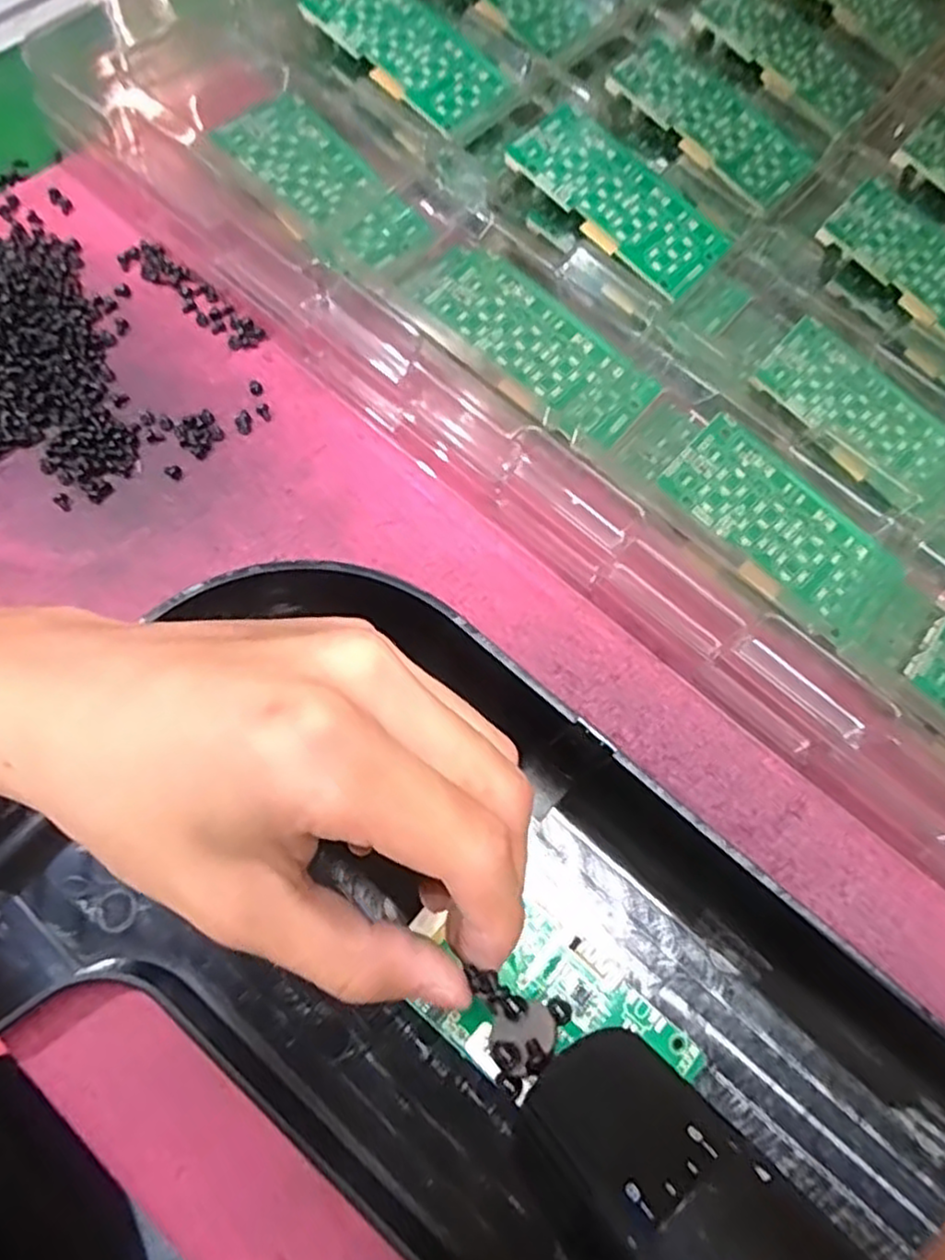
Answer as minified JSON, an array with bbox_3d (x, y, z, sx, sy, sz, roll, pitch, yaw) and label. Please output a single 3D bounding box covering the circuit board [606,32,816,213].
[{"bbox_3d":[0.109,-0.232,0.321,0.094,0.010,0.050,43,76,8],"label":"circuit board"}]

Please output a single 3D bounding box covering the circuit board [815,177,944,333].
[{"bbox_3d":[0.196,-0.151,0.304,0.096,0.012,0.047,39,76,9],"label":"circuit board"}]

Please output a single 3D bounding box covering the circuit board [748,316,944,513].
[{"bbox_3d":[0.160,-0.087,0.294,0.088,0.004,0.048,42,73,4],"label":"circuit board"}]

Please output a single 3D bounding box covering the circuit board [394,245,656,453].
[{"bbox_3d":[0.022,-0.119,0.287,0.108,0.008,0.044,41,76,8],"label":"circuit board"}]

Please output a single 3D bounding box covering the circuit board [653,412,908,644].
[{"bbox_3d":[0.118,-0.039,0.270,0.093,0.010,0.048,43,76,8],"label":"circuit board"}]

